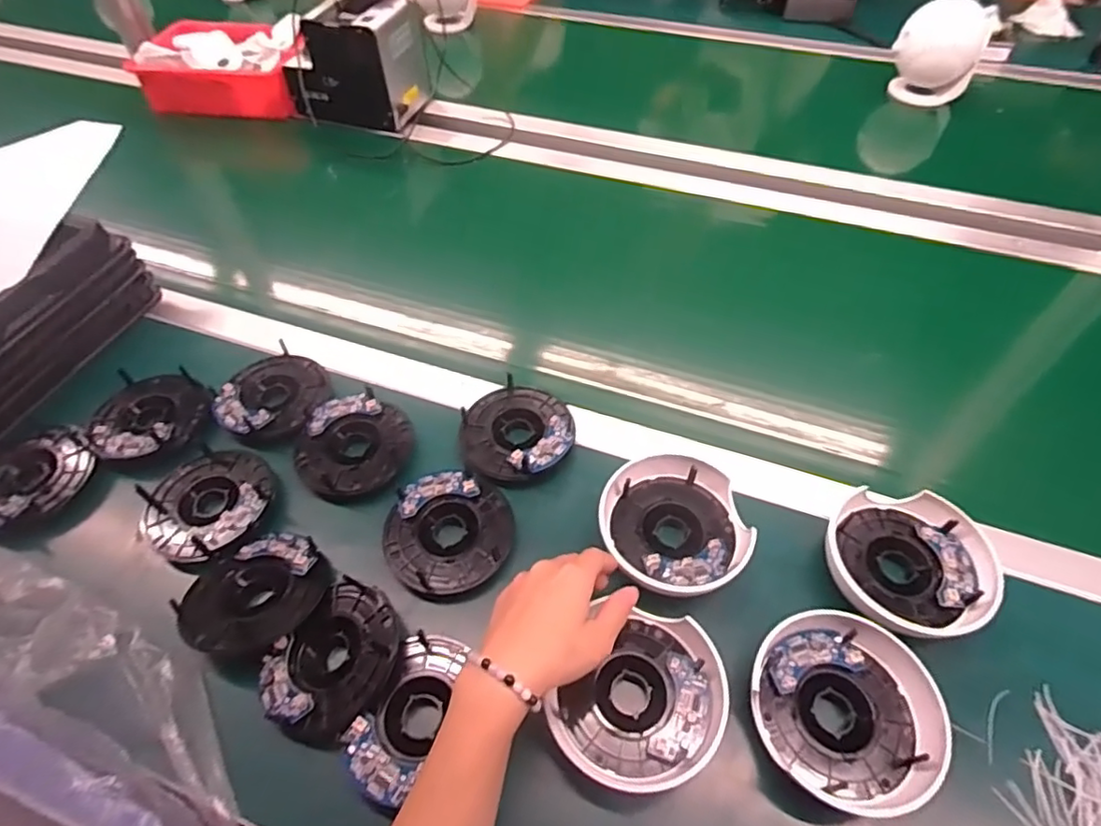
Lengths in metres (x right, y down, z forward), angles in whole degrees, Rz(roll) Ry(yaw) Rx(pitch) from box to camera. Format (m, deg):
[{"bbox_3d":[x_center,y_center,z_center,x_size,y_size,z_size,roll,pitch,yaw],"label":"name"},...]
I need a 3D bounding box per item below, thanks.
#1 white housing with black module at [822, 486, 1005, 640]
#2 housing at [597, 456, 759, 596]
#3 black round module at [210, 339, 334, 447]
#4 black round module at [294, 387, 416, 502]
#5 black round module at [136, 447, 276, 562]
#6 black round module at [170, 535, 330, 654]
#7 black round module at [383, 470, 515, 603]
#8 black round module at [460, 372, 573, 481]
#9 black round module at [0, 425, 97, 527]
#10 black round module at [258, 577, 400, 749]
[{"bbox_3d":[0.271,0.112,0.452,0.105,0.033,0.112,0,52,0],"label":"white housing with black module"},{"bbox_3d":[0.097,0.091,0.478,0.115,0.042,0.114,-1,52,-1],"label":"housing"},{"bbox_3d":[-0.262,-0.017,0.564,0.104,0.015,0.100,0,52,0],"label":"black round module"},{"bbox_3d":[-0.175,0.029,0.534,0.093,0.025,0.097,0,52,0],"label":"black round module"},{"bbox_3d":[-0.281,0.072,0.492,0.101,0.020,0.098,0,52,0],"label":"black round module"},{"bbox_3d":[-0.221,0.133,0.447,0.102,0.023,0.085,-33,59,-23],"label":"black round module"},{"bbox_3d":[-0.082,0.095,0.478,0.100,0.020,0.098,0,52,0],"label":"black round module"},{"bbox_3d":[-0.030,0.014,0.541,0.099,0.026,0.097,0,52,0],"label":"black round module"},{"bbox_3d":[-0.445,0.052,0.512,0.095,0.023,0.082,-31,58,-22],"label":"black round module"},{"bbox_3d":[-0.150,0.170,0.416,0.083,0.030,0.097,23,56,17],"label":"black round module"}]

